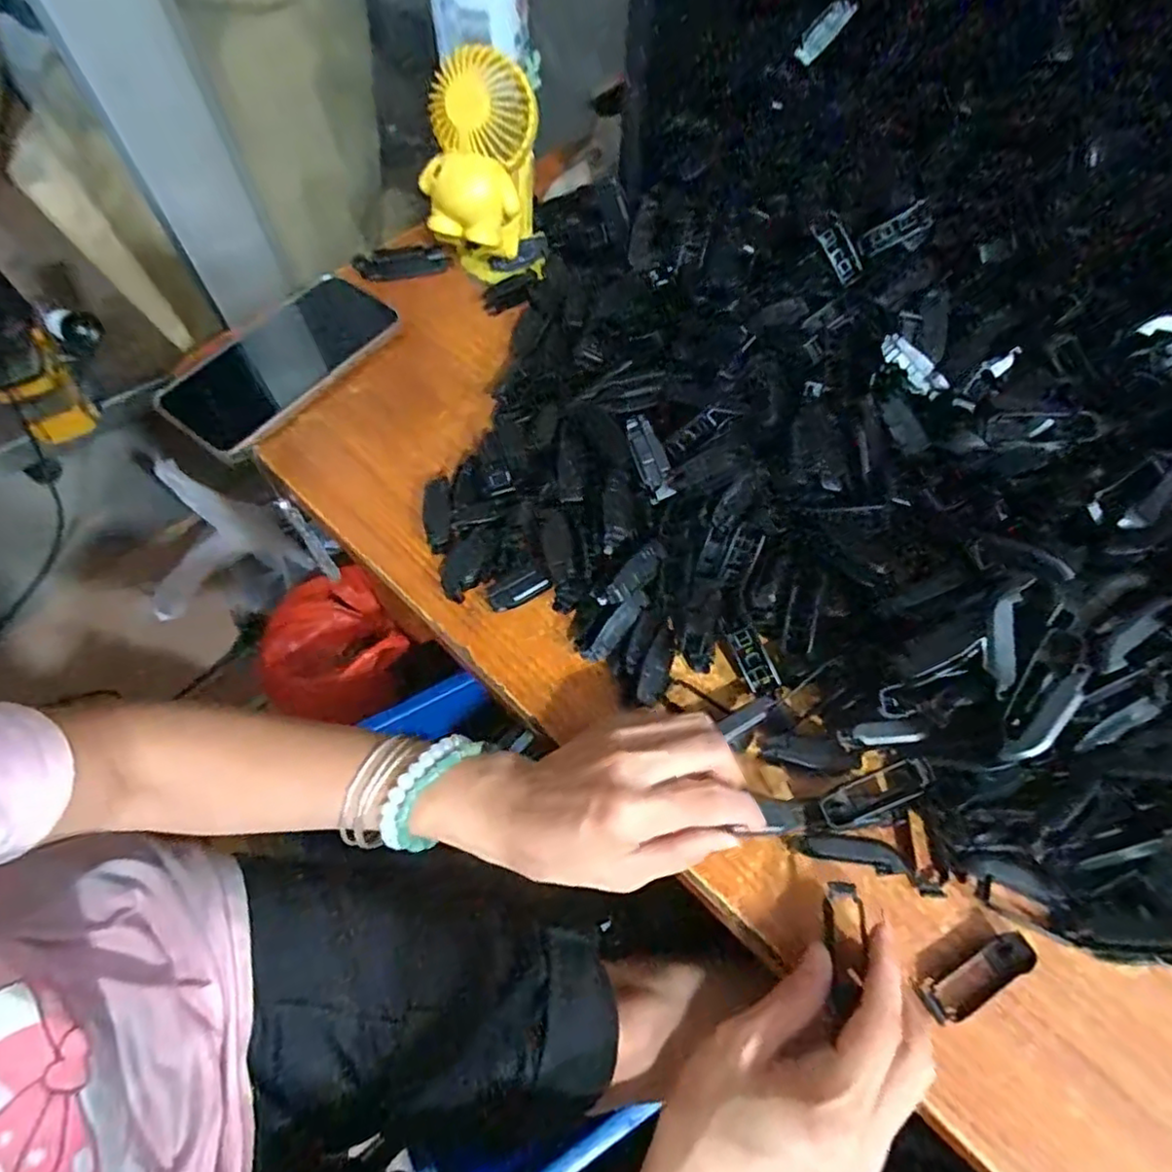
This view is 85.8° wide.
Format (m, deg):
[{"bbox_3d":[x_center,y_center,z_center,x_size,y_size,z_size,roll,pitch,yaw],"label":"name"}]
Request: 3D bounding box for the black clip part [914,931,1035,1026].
[{"bbox_3d":[0.182,0.182,0.293,0.057,0.007,0.019,-23,66,-13],"label":"black clip part"}]

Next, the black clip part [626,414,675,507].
[{"bbox_3d":[0.037,-0.074,0.363,0.016,0.008,0.051,-17,84,-6],"label":"black clip part"}]

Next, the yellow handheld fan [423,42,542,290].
[{"bbox_3d":[-0.073,-0.281,0.449,0.081,0.142,0.071,-7,64,-4],"label":"yellow handheld fan"}]

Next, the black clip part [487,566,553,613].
[{"bbox_3d":[-0.039,0.003,0.369,0.038,0.019,0.011,-20,65,-12],"label":"black clip part"}]

